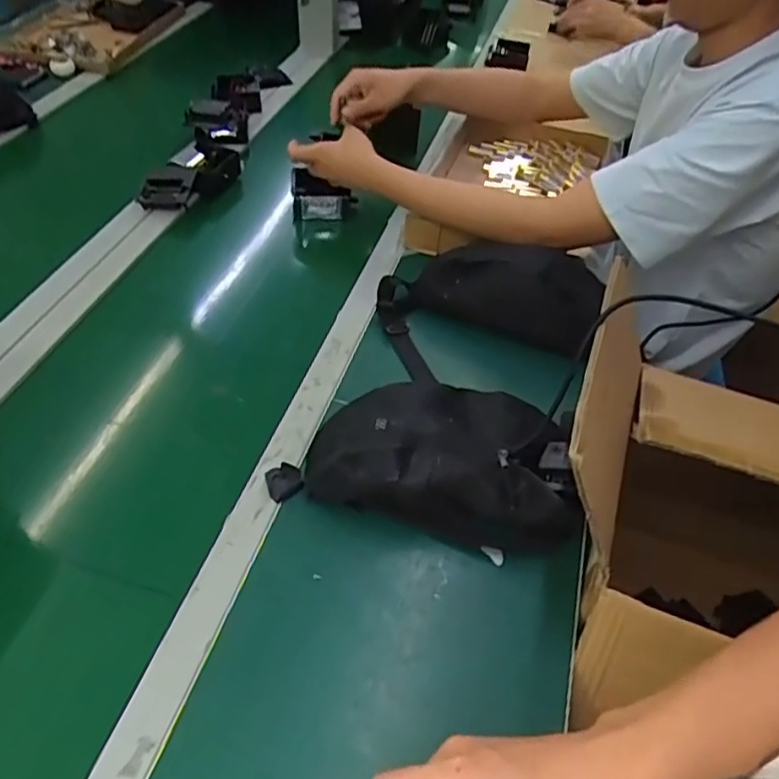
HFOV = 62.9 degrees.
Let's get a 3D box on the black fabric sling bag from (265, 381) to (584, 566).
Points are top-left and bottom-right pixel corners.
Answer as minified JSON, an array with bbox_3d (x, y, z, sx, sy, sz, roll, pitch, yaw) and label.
[{"bbox_3d":[0.042,0.054,0.648,0.297,0.080,0.173,11,47,9],"label":"black fabric sling bag"}]

